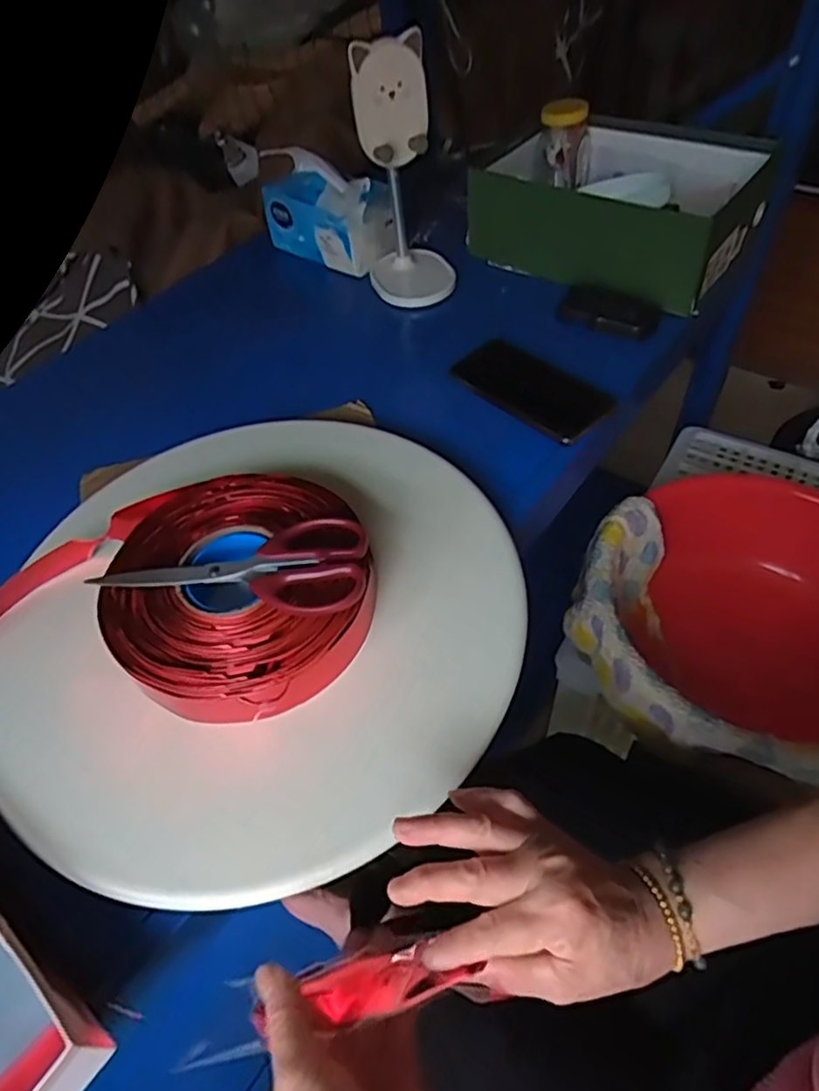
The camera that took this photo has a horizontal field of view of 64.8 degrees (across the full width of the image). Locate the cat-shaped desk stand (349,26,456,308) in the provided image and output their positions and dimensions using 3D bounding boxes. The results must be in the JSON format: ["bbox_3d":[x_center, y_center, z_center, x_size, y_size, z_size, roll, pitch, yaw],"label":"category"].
[{"bbox_3d":[-0.006,-0.415,0.734,0.103,0.249,0.112,-3,52,4],"label":"cat-shaped desk stand"}]

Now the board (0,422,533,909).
[{"bbox_3d":[-0.119,0.050,0.487,0.403,0.022,0.373,-3,51,4],"label":"board"}]

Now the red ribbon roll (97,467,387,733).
[{"bbox_3d":[-0.121,0.027,0.476,0.183,0.050,0.202,-12,51,-3],"label":"red ribbon roll"}]

